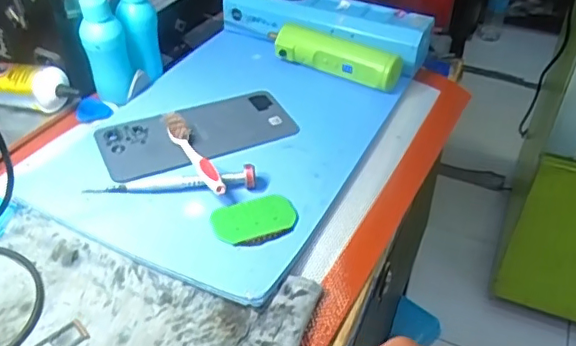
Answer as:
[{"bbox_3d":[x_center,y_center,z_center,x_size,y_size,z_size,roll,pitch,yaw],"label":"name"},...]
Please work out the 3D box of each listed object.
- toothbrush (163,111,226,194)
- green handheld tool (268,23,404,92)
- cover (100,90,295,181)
[{"bbox_3d":[-0.072,-0.017,0.421,0.015,0.024,0.108,-16,43,-19],"label":"toothbrush"},{"bbox_3d":[0.041,-0.110,0.526,0.129,0.030,0.028,23,46,18],"label":"green handheld tool"},{"bbox_3d":[-0.075,-0.035,0.463,0.153,0.010,0.072,-19,44,-22],"label":"cover"}]

